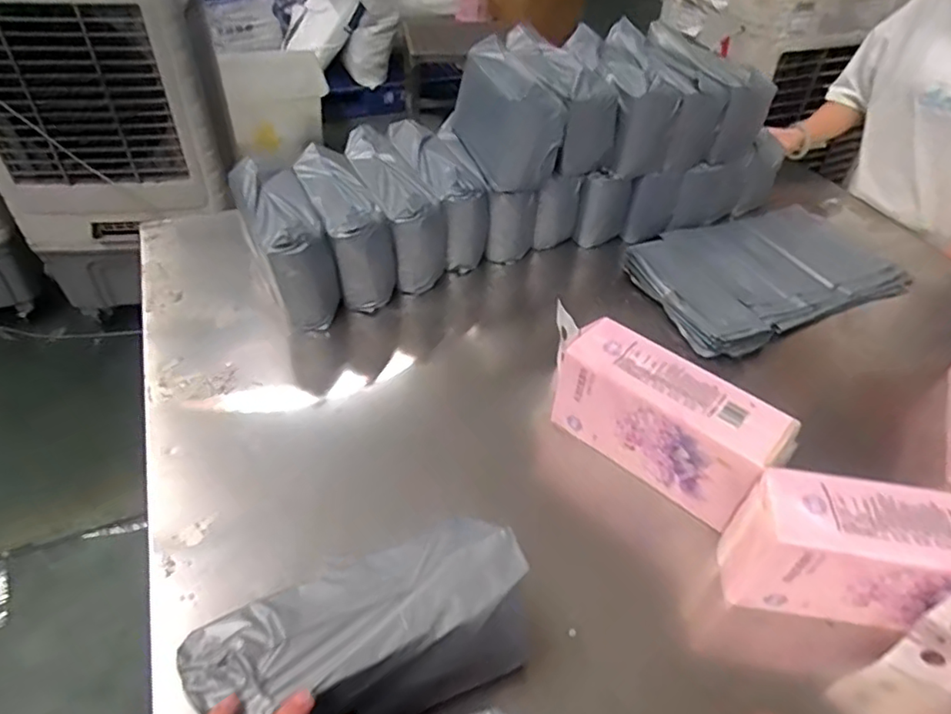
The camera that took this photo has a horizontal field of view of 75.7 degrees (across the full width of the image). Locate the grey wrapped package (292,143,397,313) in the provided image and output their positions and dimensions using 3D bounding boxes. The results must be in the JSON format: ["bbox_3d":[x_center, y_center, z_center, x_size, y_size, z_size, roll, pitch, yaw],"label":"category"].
[{"bbox_3d":[-0.207,-0.217,0.947,0.099,0.129,0.280,-15,48,-18],"label":"grey wrapped package"}]

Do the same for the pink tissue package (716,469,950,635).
[{"bbox_3d":[0.381,0.196,0.599,0.245,0.118,0.103,8,45,4],"label":"pink tissue package"}]

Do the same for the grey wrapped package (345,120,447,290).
[{"bbox_3d":[-0.128,-0.241,1.000,0.092,0.129,0.271,-13,48,-17],"label":"grey wrapped package"}]

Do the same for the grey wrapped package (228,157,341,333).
[{"bbox_3d":[-0.281,-0.178,0.899,0.097,0.118,0.279,-17,49,-20],"label":"grey wrapped package"}]

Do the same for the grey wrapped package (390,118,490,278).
[{"bbox_3d":[-0.062,-0.276,1.042,0.093,0.135,0.269,-15,48,-18],"label":"grey wrapped package"}]

